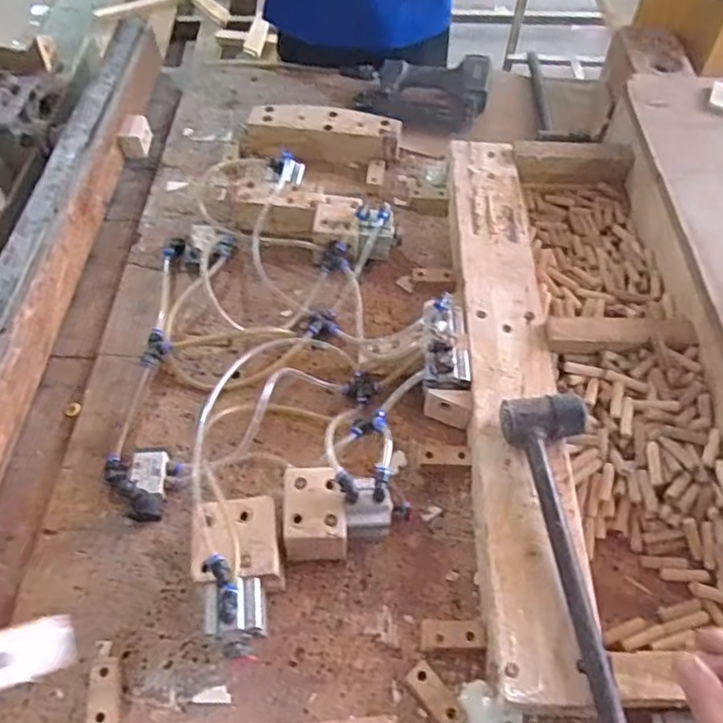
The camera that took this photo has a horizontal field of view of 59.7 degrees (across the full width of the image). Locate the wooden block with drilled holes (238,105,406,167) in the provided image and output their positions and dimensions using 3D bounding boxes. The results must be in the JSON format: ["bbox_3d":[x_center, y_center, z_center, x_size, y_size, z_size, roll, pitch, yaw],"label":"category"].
[{"bbox_3d":[-0.065,-0.378,1.054,0.256,0.057,0.085,8,56,4],"label":"wooden block with drilled holes"}]

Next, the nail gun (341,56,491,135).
[{"bbox_3d":[0.093,-0.485,1.137,0.268,0.074,0.146,8,56,4],"label":"nail gun"}]

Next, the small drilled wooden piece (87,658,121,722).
[{"bbox_3d":[-0.242,0.316,0.597,0.023,0.021,0.064,-6,56,-6],"label":"small drilled wooden piece"}]

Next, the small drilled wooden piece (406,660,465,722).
[{"bbox_3d":[0.070,0.319,0.597,0.026,0.020,0.061,-33,63,-22],"label":"small drilled wooden piece"}]

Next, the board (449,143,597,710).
[{"bbox_3d":[0.183,-0.007,0.794,0.114,0.050,0.785,1,55,0],"label":"board"}]

